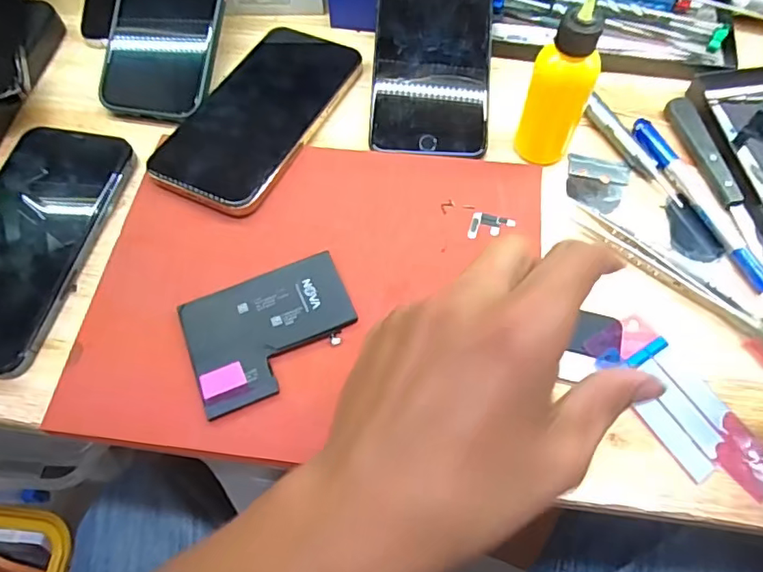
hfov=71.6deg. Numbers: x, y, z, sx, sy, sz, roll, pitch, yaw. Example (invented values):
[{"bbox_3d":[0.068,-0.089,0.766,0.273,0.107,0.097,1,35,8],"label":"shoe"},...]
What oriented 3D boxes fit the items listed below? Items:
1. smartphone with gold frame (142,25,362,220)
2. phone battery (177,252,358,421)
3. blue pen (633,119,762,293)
[{"bbox_3d":[-0.079,-0.113,0.346,0.080,0.009,0.154,21,64,12],"label":"smartphone with gold frame"},{"bbox_3d":[-0.058,0.021,0.279,0.087,0.005,0.065,-23,65,-10],"label":"phone battery"},{"bbox_3d":[0.193,-0.053,0.322,0.013,0.012,0.129,-20,64,-8],"label":"blue pen"}]

